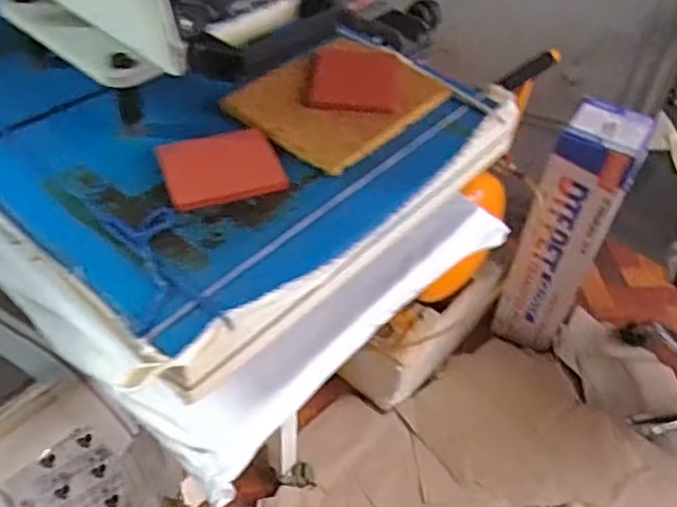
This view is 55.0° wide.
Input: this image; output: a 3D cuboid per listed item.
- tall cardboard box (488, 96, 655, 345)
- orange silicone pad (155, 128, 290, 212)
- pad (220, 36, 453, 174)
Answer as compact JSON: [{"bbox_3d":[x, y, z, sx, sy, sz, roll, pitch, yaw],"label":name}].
[{"bbox_3d":[0.514,-0.033,1.482,0.185,0.626,0.168,27,51,20],"label":"tall cardboard box"},{"bbox_3d":[-0.096,-0.072,0.534,0.091,0.010,0.076,-15,50,-18],"label":"orange silicone pad"},{"bbox_3d":[0.004,-0.147,0.602,0.132,0.012,0.180,37,55,23],"label":"pad"}]

